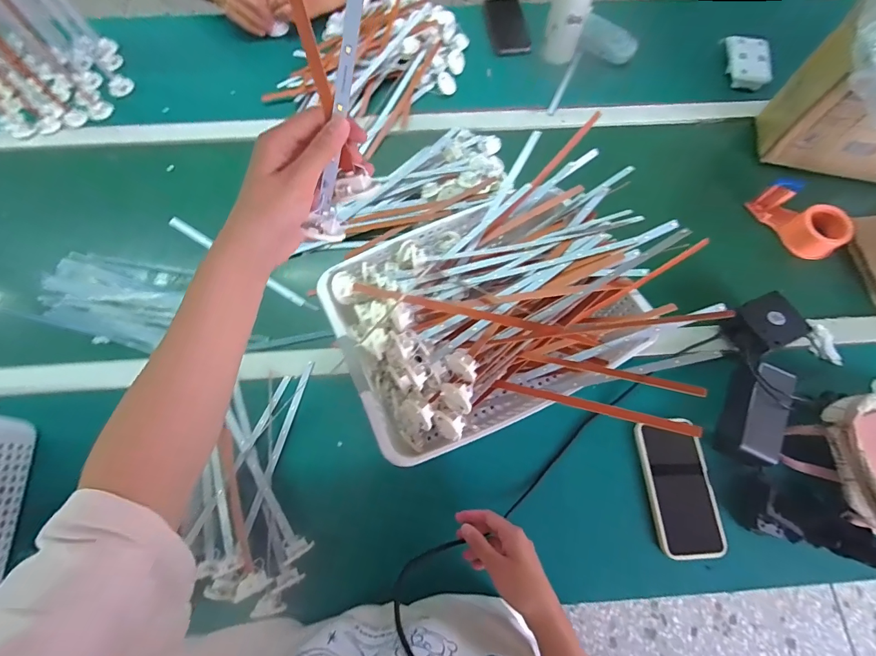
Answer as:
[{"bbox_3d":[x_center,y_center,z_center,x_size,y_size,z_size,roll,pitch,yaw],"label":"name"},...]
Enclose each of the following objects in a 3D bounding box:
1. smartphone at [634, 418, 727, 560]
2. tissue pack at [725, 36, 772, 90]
[{"bbox_3d":[0.313,0.205,0.504,0.080,0.014,0.161,-2,71,-2],"label":"smartphone"},{"bbox_3d":[0.587,-0.505,0.736,0.075,0.023,0.108,10,71,2],"label":"tissue pack"}]

